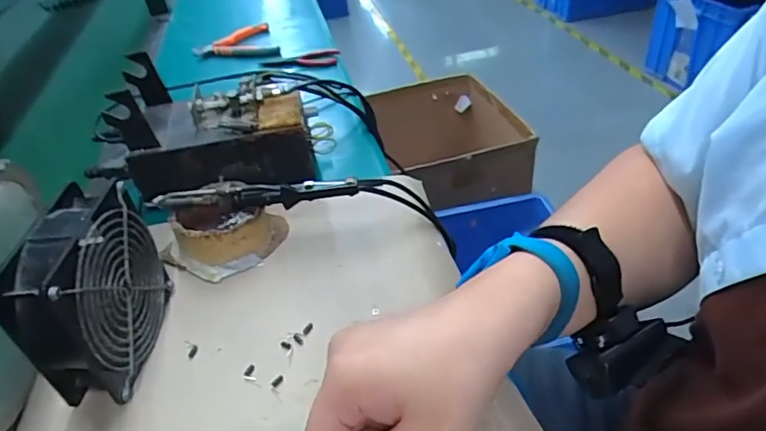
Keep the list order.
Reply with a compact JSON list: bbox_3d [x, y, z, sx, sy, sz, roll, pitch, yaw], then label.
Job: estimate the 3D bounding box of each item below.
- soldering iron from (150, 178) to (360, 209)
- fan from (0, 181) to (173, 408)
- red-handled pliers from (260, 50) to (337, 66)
[{"bbox_3d":[-0.116,-0.020,0.469,0.185,0.023,0.021,-4,39,4],"label":"soldering iron"},{"bbox_3d":[-0.207,0.055,0.379,0.048,0.120,0.122,-3,39,5],"label":"fan"},{"bbox_3d":[-0.137,-0.253,0.844,0.127,0.011,0.041,0,39,10],"label":"red-handled pliers"}]

